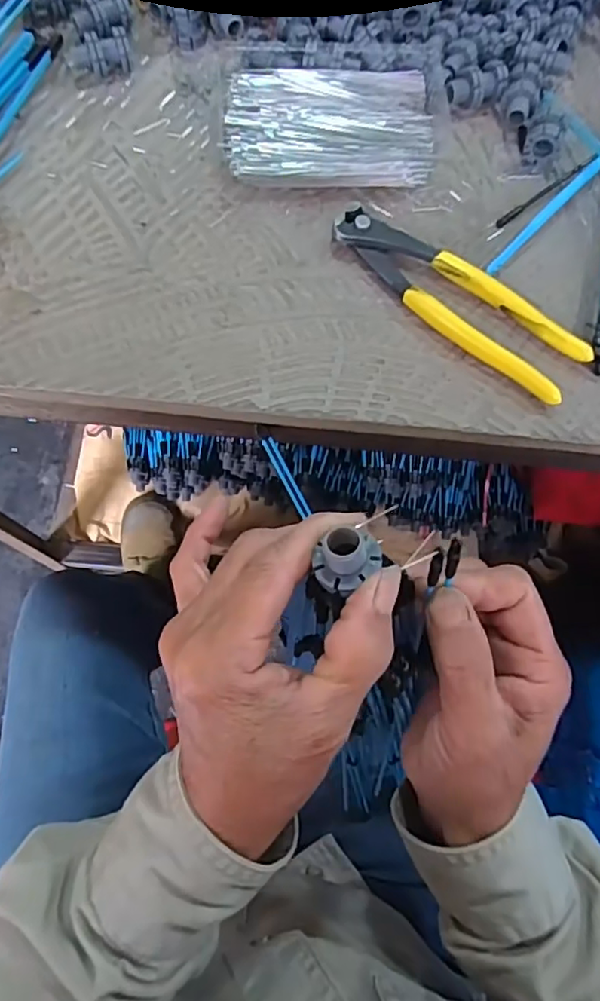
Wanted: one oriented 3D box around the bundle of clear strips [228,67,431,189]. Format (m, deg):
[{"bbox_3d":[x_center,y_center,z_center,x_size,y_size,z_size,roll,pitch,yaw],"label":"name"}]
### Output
[{"bbox_3d":[0.019,-0.244,0.385,0.128,0.013,0.083,-1,72,-3],"label":"bundle of clear strips"}]

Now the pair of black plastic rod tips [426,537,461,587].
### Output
[{"bbox_3d":[0.053,0.023,0.219,0.012,0.020,0.004,-8,30,-5],"label":"pair of black plastic rod tips"}]

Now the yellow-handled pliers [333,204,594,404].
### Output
[{"bbox_3d":[0.090,-0.119,0.348,0.163,0.013,0.042,38,75,9],"label":"yellow-handled pliers"}]

